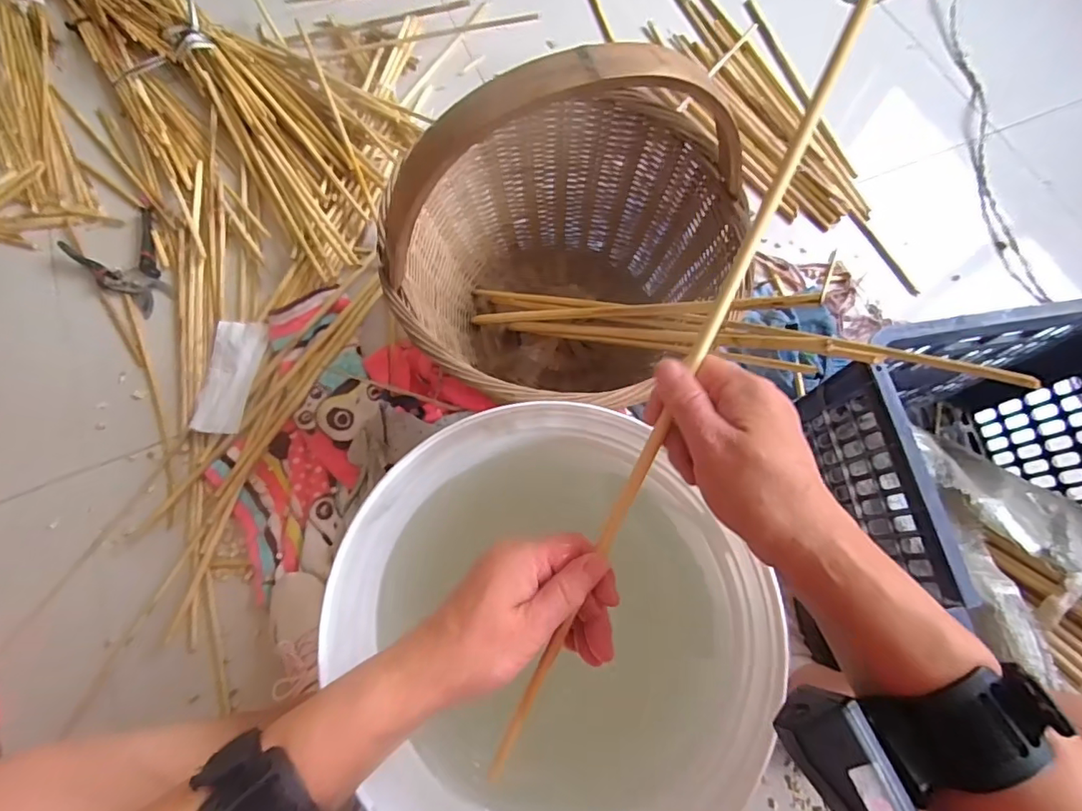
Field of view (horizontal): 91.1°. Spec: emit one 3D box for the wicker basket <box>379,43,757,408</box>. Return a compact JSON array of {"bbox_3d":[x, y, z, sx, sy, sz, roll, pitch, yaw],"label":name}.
[{"bbox_3d":[0.016,-0.214,0.610,0.385,0.435,0.357,-20,72,-7],"label":"wicker basket"}]

